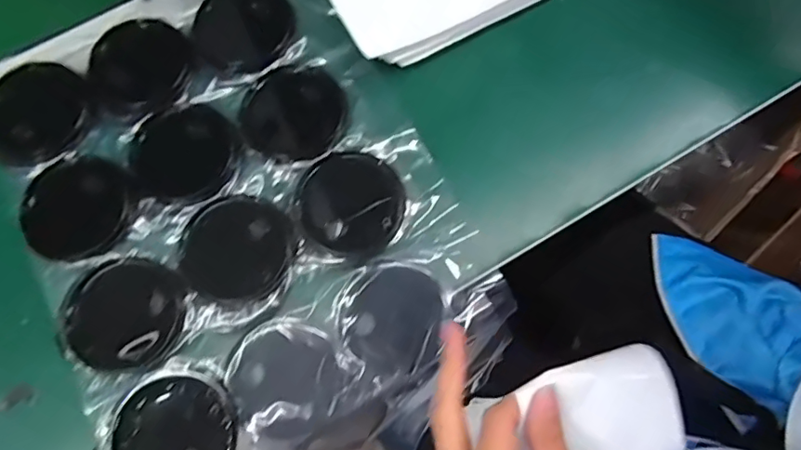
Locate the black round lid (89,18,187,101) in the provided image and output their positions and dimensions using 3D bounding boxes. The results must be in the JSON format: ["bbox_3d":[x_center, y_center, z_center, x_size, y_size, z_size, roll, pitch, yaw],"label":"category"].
[{"bbox_3d":[-0.203,-0.129,0.413,0.065,0.014,0.069,0,76,0],"label":"black round lid"}]

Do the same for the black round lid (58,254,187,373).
[{"bbox_3d":[-0.187,0.059,0.357,0.077,0.008,0.075,24,77,6],"label":"black round lid"}]

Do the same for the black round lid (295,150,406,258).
[{"bbox_3d":[-0.035,-0.017,0.380,0.074,0.005,0.071,0,76,0],"label":"black round lid"}]

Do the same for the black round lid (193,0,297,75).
[{"bbox_3d":[-0.124,-0.156,0.419,0.068,0.016,0.076,34,79,8],"label":"black round lid"}]

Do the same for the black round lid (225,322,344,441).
[{"bbox_3d":[-0.075,0.100,0.347,0.069,0.006,0.071,0,76,0],"label":"black round lid"}]

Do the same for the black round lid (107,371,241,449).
[{"bbox_3d":[-0.144,0.132,0.337,0.076,0.010,0.071,0,76,0],"label":"black round lid"}]

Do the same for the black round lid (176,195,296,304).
[{"bbox_3d":[-0.115,0.016,0.371,0.074,0.004,0.074,0,76,0],"label":"black round lid"}]

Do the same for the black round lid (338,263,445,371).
[{"bbox_3d":[-0.002,0.063,0.358,0.064,0.007,0.068,31,78,8],"label":"black round lid"}]

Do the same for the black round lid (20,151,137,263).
[{"bbox_3d":[-0.229,-0.012,0.375,0.068,0.011,0.074,0,76,0],"label":"black round lid"}]

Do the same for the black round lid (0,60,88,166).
[{"bbox_3d":[-0.274,-0.085,0.395,0.068,0.010,0.078,25,78,7],"label":"black round lid"}]

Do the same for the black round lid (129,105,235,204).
[{"bbox_3d":[-0.159,-0.055,0.390,0.075,0.004,0.071,0,76,0],"label":"black round lid"}]

